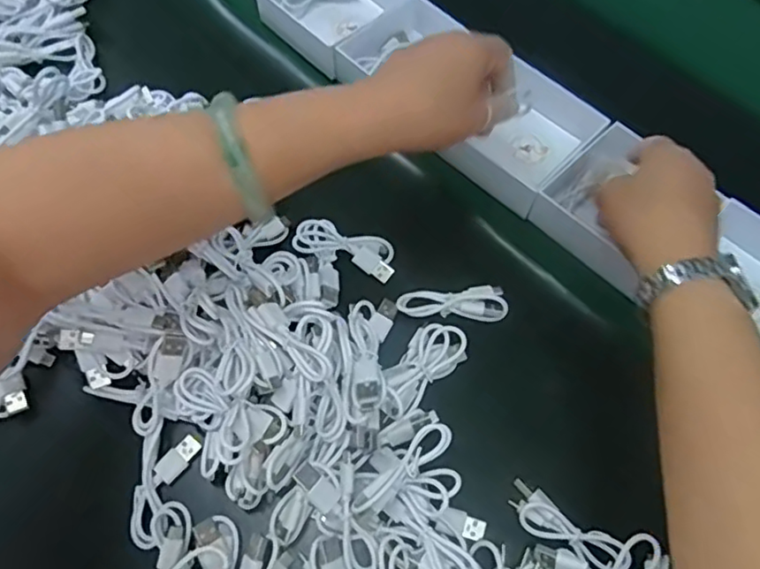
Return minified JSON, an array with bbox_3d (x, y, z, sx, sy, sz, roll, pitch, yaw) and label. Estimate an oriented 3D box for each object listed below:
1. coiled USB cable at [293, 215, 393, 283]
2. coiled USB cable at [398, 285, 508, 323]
[{"bbox_3d":[-0.024,-0.028,0.425,0.072,0.014,0.034,19,66,7],"label":"coiled USB cable"},{"bbox_3d":[0.050,0.014,0.410,0.072,0.010,0.022,-1,65,-2],"label":"coiled USB cable"}]

